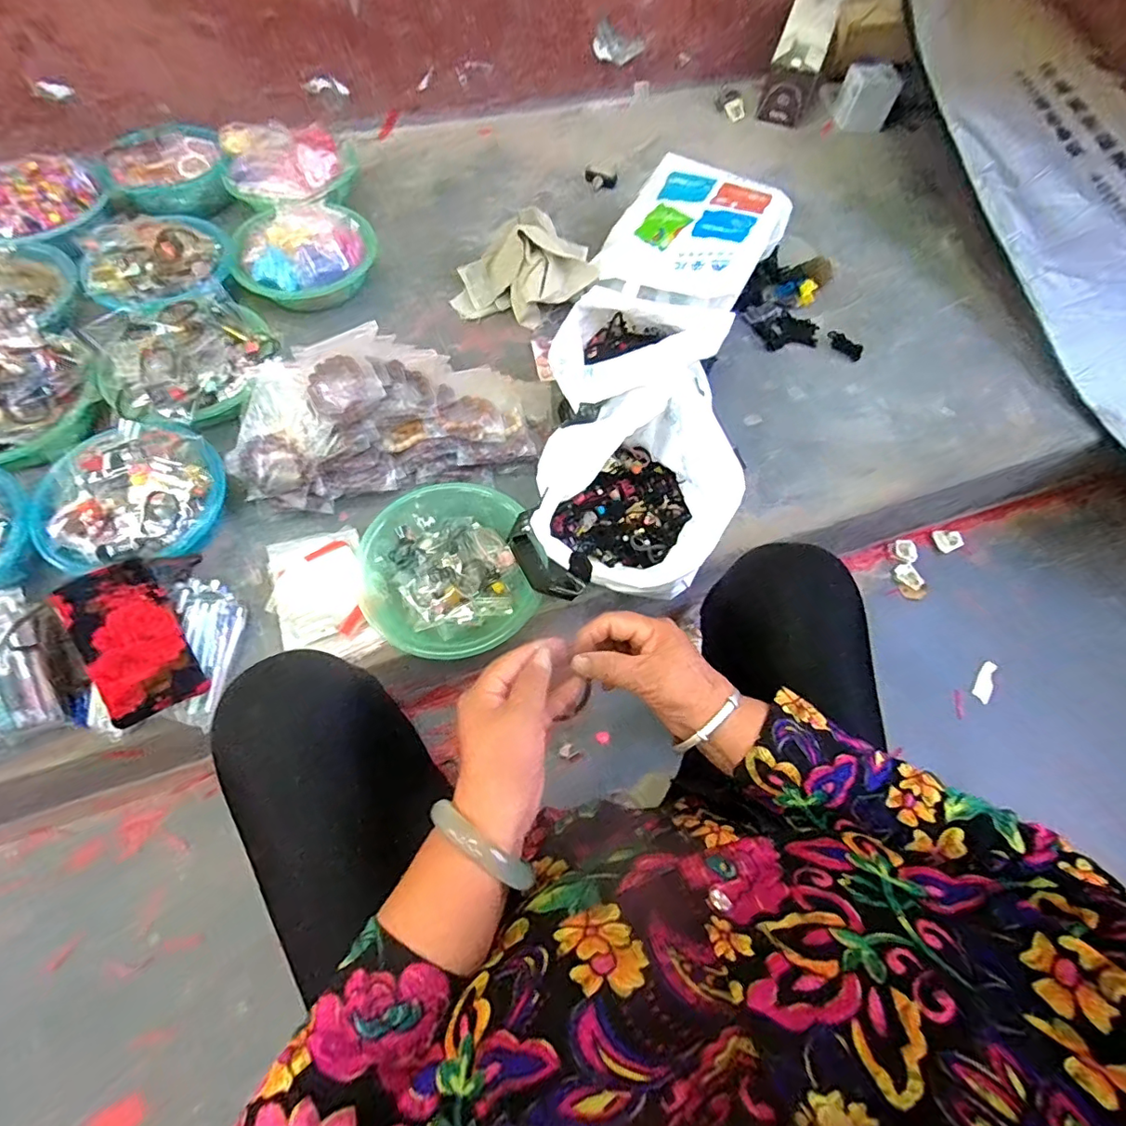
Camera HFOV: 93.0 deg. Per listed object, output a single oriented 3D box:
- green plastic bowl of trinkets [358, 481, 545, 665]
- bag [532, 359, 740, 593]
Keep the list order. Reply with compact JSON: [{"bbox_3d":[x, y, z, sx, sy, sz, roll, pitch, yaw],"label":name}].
[{"bbox_3d":[-0.157,0.010,0.709,0.218,0.079,0.236,1,65,-2],"label":"green plastic bowl of trinkets"},{"bbox_3d":[0.084,-0.105,0.689,0.232,0.158,0.309,3,65,-1],"label":"bag"}]

